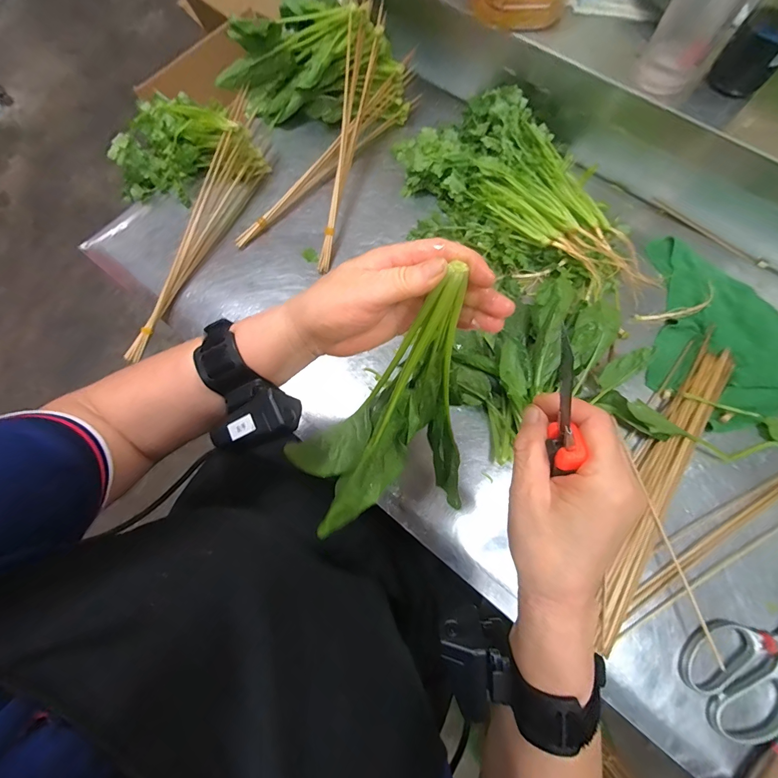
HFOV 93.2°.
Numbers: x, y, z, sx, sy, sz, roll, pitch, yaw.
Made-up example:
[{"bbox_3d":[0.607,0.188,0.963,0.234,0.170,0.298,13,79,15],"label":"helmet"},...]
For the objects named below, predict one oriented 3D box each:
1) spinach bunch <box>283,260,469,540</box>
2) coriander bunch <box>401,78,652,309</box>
[{"bbox_3d":[0.016,0.020,0.298,0.138,0.075,0.221,36,115,11],"label":"spinach bunch"},{"bbox_3d":[0.174,-0.267,0.519,0.195,0.075,0.380,-39,76,-11],"label":"coriander bunch"}]

